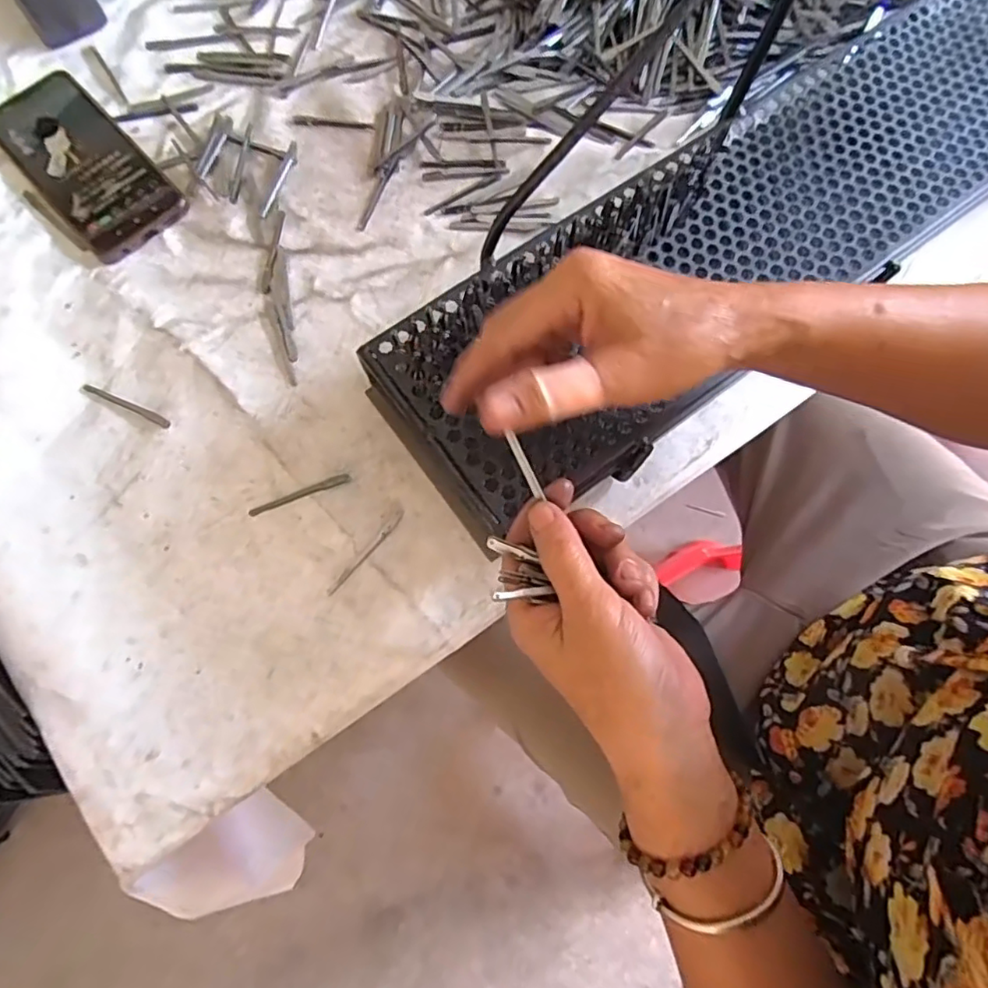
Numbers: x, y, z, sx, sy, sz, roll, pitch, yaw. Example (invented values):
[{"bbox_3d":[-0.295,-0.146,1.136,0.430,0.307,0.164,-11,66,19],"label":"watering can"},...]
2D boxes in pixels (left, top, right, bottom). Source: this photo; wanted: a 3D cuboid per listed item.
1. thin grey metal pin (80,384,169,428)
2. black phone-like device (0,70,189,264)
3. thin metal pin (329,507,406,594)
[{"bbox_3d":[-0.248,-0.061,0.398,0.068,0.004,0.006,26,76,5],"label":"thin grey metal pin"},{"bbox_3d":[-0.306,-0.247,0.442,0.080,0.010,0.164,-43,81,-12],"label":"black phone-like device"},{"bbox_3d":[-0.080,0.037,0.372,0.005,0.004,0.068,39,77,8],"label":"thin metal pin"}]

